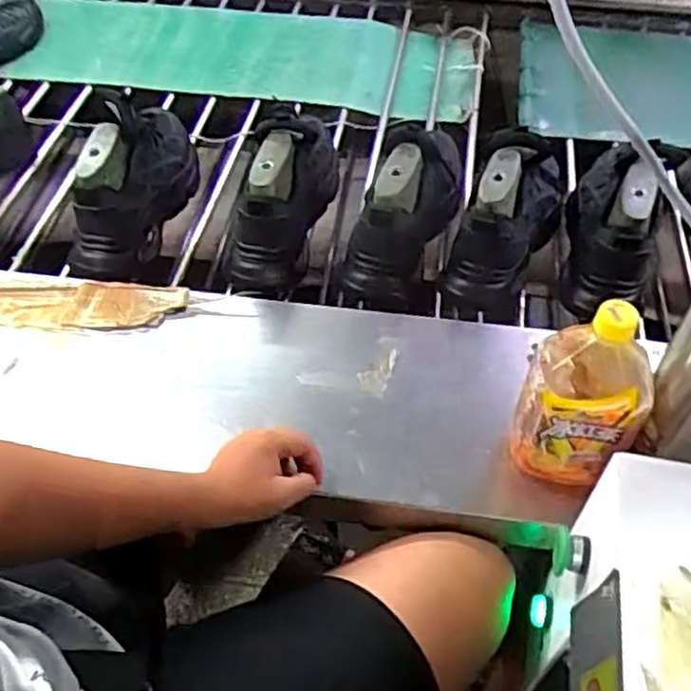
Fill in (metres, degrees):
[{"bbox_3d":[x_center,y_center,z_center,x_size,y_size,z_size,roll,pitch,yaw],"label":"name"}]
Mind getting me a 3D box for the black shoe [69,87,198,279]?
[{"bbox_3d":[-0.265,-0.219,0.933,0.089,0.149,0.290,7,52,6],"label":"black shoe"}]

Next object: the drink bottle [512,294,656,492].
[{"bbox_3d":[0.201,0.052,0.623,0.093,0.206,0.098,0,52,0],"label":"drink bottle"}]

